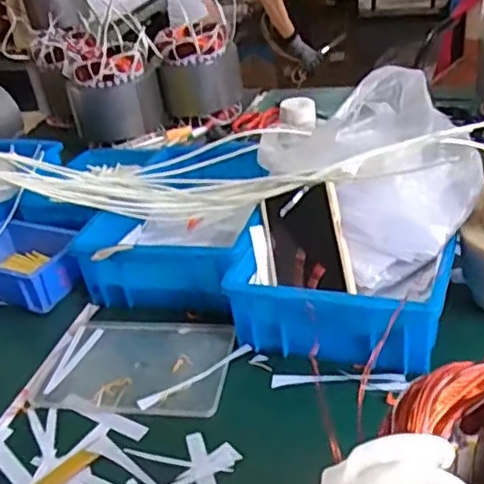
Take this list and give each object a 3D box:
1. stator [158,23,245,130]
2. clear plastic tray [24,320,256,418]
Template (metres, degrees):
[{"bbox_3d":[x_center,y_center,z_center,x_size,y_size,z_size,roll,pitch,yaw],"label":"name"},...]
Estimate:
[{"bbox_3d":[-0.074,-0.304,1.192,0.140,0.163,0.120,-9,31,0],"label":"stator"},{"bbox_3d":[-0.097,0.118,0.644,0.181,0.008,0.119,0,32,14],"label":"clear plastic tray"}]

